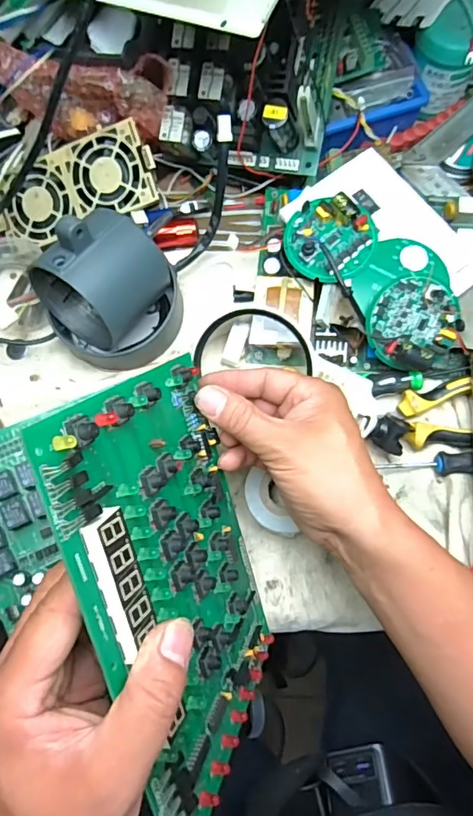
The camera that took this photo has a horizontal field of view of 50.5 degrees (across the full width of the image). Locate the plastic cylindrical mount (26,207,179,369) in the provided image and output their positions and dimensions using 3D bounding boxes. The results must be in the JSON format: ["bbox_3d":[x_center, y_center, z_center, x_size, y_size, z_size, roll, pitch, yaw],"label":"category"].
[{"bbox_3d":[-0.096,-0.086,0.385,0.106,0.108,0.081,-31,78,-6],"label":"plastic cylindrical mount"}]

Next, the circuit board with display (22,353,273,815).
[{"bbox_3d":[-0.025,0.085,0.271,0.010,0.154,0.210,-10,102,21],"label":"circuit board with display"}]

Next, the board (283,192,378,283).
[{"bbox_3d":[0.074,-0.132,0.391,0.068,0.022,0.066,0,77,1],"label":"board"}]

